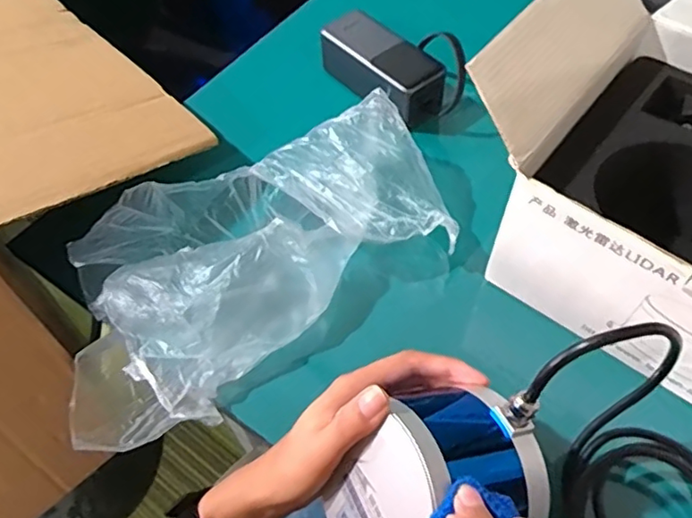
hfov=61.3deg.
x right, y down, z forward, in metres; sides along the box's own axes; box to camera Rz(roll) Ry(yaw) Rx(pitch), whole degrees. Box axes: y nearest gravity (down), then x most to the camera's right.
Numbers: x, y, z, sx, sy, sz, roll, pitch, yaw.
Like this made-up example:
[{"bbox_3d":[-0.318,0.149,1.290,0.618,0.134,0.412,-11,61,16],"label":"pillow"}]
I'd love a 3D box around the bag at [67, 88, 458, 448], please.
[{"bbox_3d":[-0.069,-0.005,0.438,0.318,0.082,0.158,-33,61,-19],"label":"bag"}]

